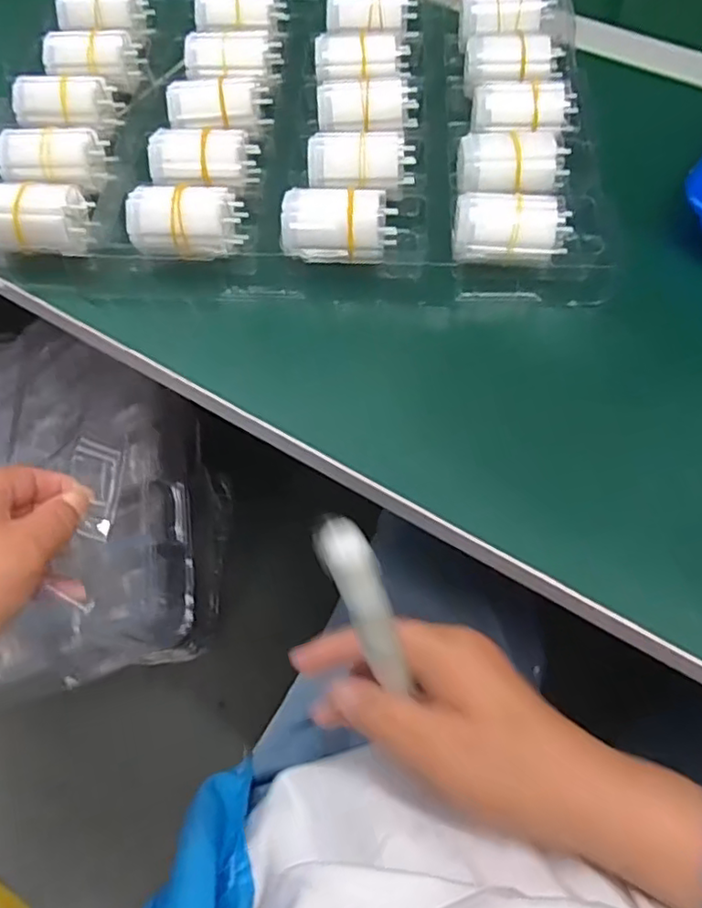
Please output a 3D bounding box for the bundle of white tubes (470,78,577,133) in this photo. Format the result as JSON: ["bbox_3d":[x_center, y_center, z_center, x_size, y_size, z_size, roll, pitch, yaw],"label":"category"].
[{"bbox_3d":[0.112,-0.222,0.401,0.066,0.022,0.027,-4,62,-2],"label":"bundle of white tubes"}]

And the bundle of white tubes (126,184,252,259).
[{"bbox_3d":[-0.096,-0.135,0.364,0.065,0.027,0.033,-2,62,-1],"label":"bundle of white tubes"}]

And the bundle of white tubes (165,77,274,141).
[{"bbox_3d":[-0.085,-0.228,0.414,0.066,0.029,0.033,-8,62,-4],"label":"bundle of white tubes"}]

